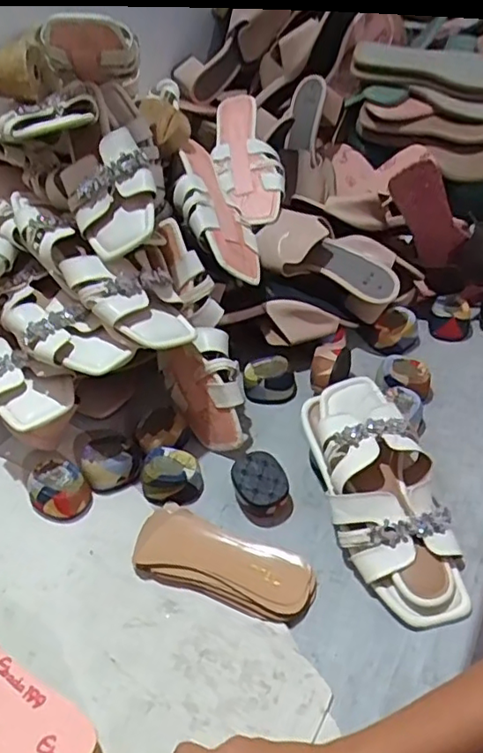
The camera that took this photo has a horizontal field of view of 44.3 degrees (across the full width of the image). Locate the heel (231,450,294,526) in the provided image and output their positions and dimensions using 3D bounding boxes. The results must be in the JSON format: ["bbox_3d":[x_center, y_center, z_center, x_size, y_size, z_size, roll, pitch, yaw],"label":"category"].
[{"bbox_3d":[0.019,0.112,0.604,0.052,0.037,0.064,-16,46,-11],"label":"heel"}]

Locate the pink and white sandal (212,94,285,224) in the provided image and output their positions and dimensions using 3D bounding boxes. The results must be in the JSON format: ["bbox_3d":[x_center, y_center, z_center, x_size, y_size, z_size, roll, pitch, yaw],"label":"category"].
[{"bbox_3d":[0.005,-0.292,0.792,0.085,0.038,0.210,-11,66,-6],"label":"pink and white sandal"}]

